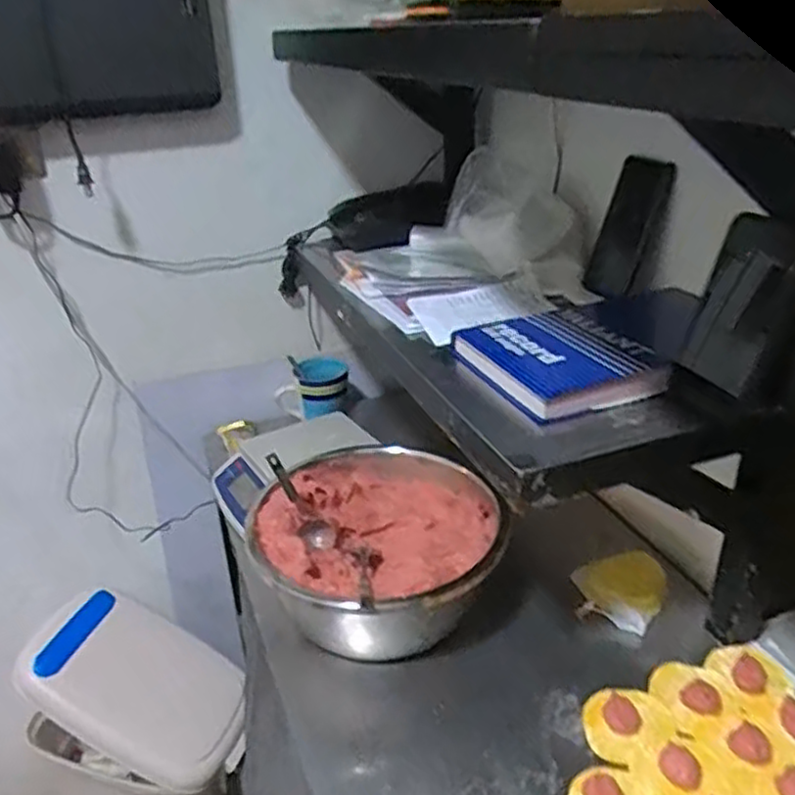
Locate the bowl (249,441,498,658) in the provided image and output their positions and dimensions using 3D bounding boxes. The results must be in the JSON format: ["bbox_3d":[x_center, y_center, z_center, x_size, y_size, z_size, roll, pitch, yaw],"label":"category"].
[{"bbox_3d":[-0.020,0.174,0.847,0.259,0.139,0.284,-2,26,1],"label":"bowl"}]

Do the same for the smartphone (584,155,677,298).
[{"bbox_3d":[0.277,-0.205,0.876,0.008,0.164,0.065,-4,29,-45],"label":"smartphone"}]

